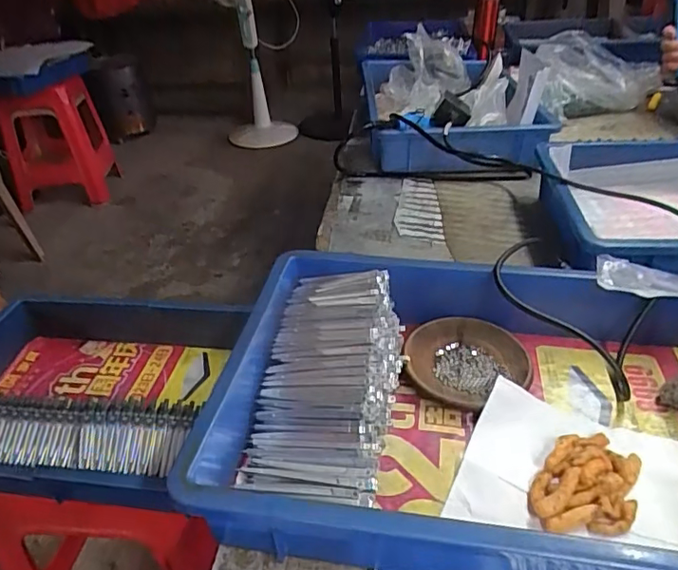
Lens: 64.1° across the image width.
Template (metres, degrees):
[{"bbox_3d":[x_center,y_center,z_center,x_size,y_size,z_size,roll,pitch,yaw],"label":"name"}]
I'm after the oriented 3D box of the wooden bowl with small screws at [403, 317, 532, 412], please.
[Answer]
[{"bbox_3d":[0.117,0.072,0.505,0.114,0.023,0.102,-17,37,-18],"label":"wooden bowl with small screws"}]

